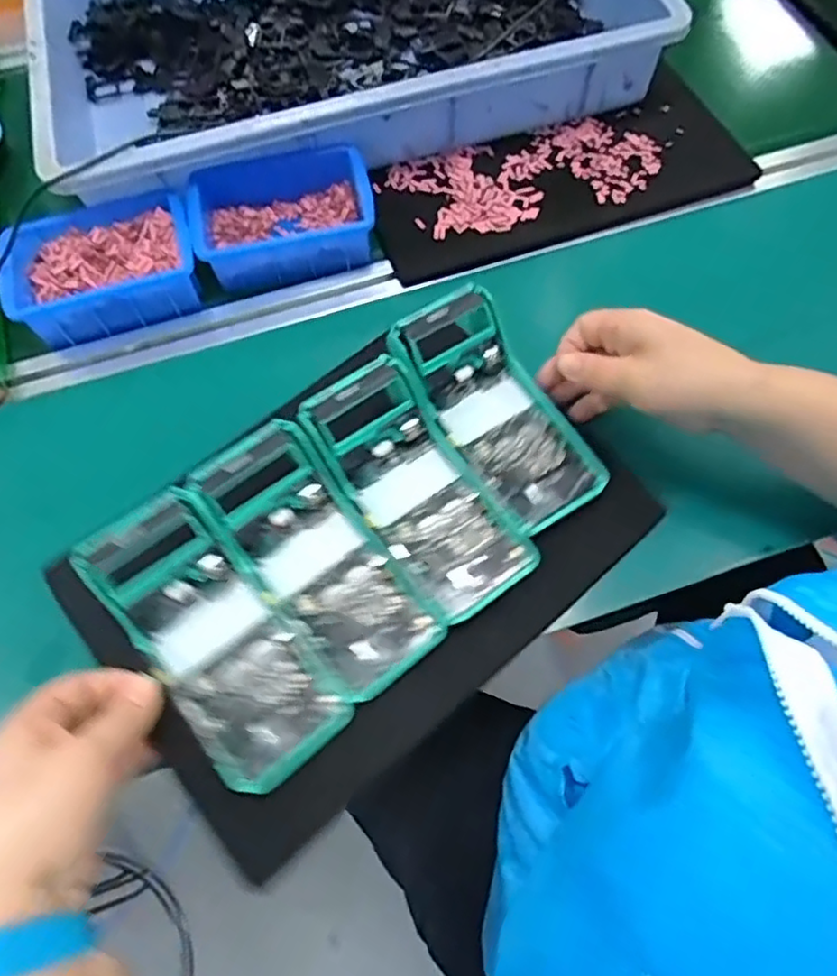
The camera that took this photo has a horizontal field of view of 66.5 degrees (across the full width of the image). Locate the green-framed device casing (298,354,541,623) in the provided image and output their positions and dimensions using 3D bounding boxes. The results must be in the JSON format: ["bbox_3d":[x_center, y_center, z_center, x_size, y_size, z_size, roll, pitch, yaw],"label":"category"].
[{"bbox_3d":[-0.001,0.001,0.434,0.081,0.052,0.171,-35,87,-13],"label":"green-framed device casing"}]

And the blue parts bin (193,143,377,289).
[{"bbox_3d":[-0.116,-0.236,0.551,0.150,0.050,0.107,-14,66,-4],"label":"blue parts bin"}]

